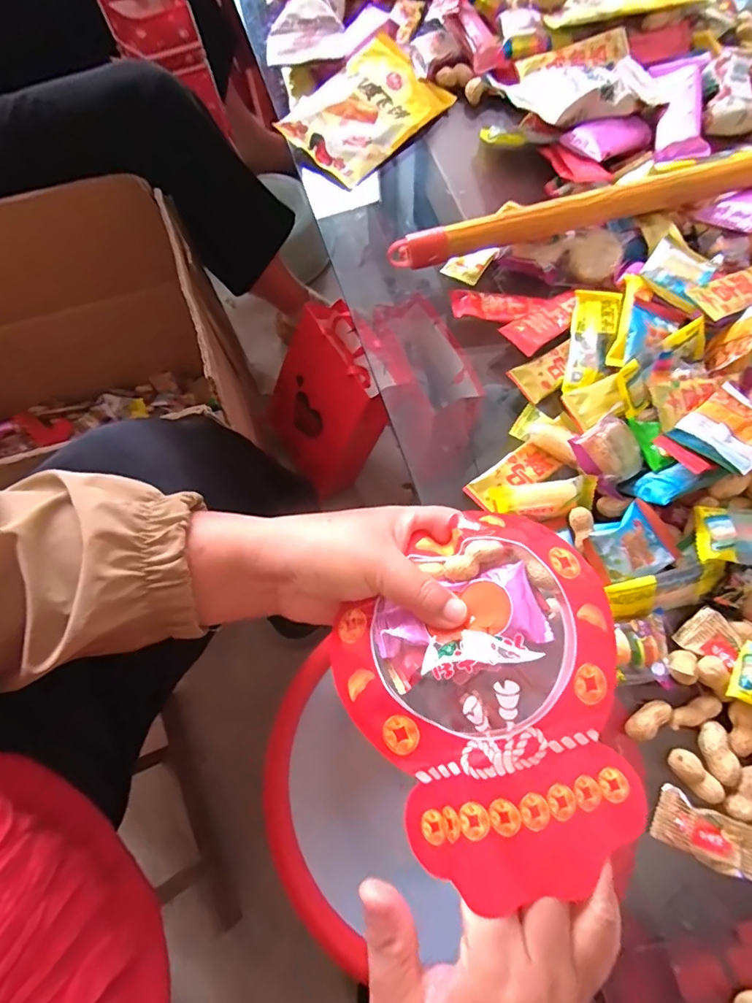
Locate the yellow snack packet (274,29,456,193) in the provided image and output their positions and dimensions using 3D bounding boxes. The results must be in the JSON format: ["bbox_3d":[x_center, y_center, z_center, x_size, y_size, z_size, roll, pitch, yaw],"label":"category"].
[{"bbox_3d":[-0.012,-0.380,0.477,0.143,0.028,0.104,-44,76,-12],"label":"yellow snack packet"}]

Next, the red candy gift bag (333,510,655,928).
[{"bbox_3d":[0.064,0.096,0.260,0.147,0.039,0.166,-28,73,-7],"label":"red candy gift bag"}]

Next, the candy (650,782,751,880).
[{"bbox_3d":[0.198,0.198,0.293,0.056,0.013,0.030,24,74,9],"label":"candy"}]

